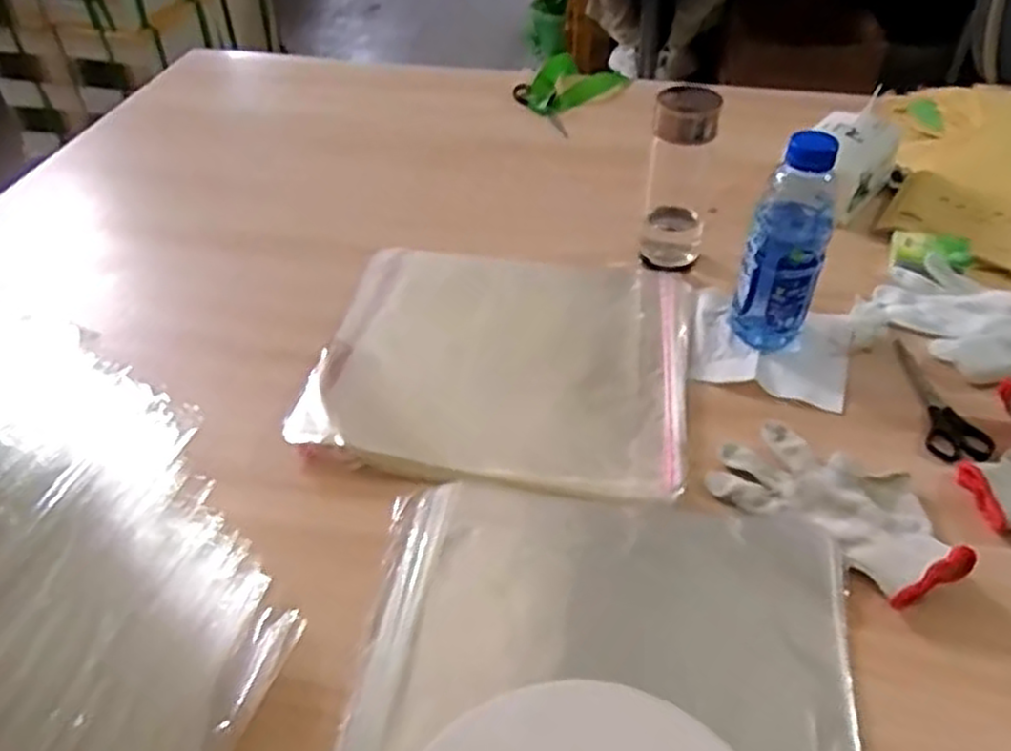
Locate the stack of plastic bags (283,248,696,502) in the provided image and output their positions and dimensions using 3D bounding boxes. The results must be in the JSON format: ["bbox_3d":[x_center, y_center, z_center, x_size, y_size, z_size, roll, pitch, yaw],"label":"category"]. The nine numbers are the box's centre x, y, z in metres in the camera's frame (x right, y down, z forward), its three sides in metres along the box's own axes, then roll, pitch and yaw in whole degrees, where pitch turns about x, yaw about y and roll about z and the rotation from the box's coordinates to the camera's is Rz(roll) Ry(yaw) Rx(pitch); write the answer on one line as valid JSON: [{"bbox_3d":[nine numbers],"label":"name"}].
[{"bbox_3d":[0.003,-0.034,0.744,0.346,0.021,0.325,7,45,8],"label":"stack of plastic bags"}]

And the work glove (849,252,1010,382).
[{"bbox_3d":[0.464,-0.050,0.748,0.201,0.021,0.142,29,52,26],"label":"work glove"}]

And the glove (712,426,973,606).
[{"bbox_3d":[0.262,0.096,0.595,0.183,0.030,0.106,32,53,29],"label":"glove"}]

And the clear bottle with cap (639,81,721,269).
[{"bbox_3d":[0.186,-0.197,0.800,0.073,0.188,0.069,8,45,9],"label":"clear bottle with cap"}]

